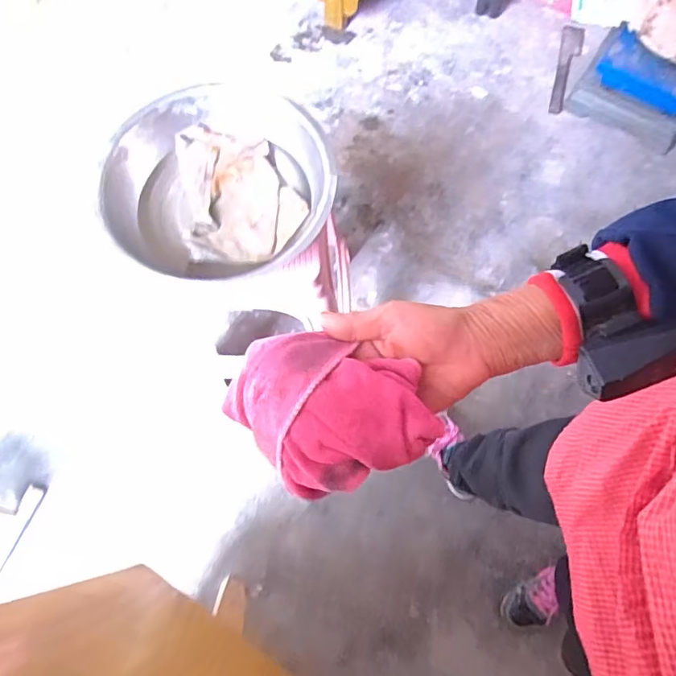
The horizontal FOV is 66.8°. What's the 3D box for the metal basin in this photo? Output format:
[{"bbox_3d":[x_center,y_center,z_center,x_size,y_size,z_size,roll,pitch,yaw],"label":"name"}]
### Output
[{"bbox_3d":[-0.176,-0.221,0.796,0.338,0.093,0.289,6,72,4],"label":"metal basin"}]

